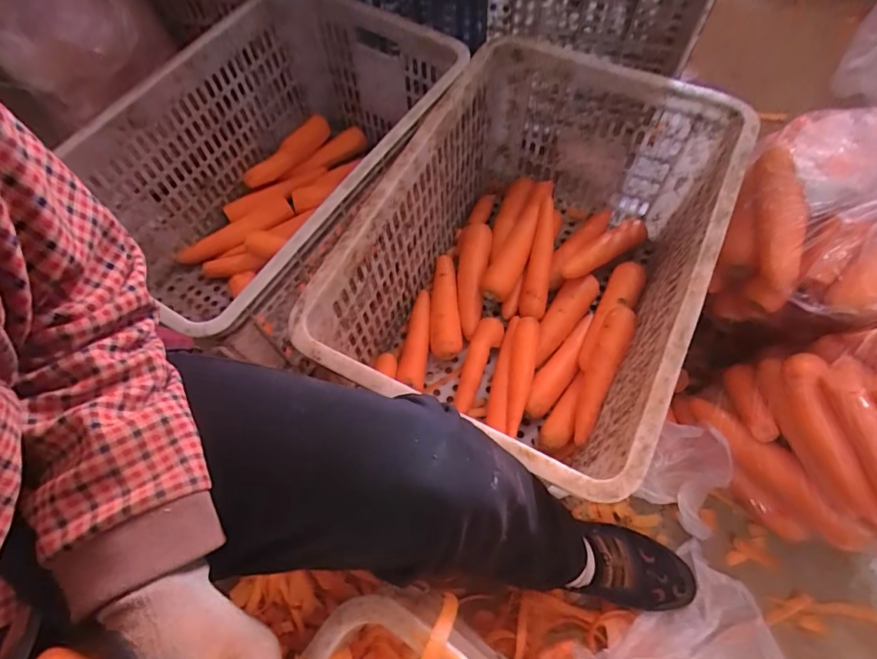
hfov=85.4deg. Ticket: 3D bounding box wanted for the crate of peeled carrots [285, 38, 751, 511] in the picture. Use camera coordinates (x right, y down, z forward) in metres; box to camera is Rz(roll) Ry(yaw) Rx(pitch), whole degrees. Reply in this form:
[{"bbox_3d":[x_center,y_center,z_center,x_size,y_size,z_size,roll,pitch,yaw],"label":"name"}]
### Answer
[{"bbox_3d":[0.133,-0.108,0.642,0.378,0.259,0.581,27,70,14],"label":"crate of peeled carrots"}]

